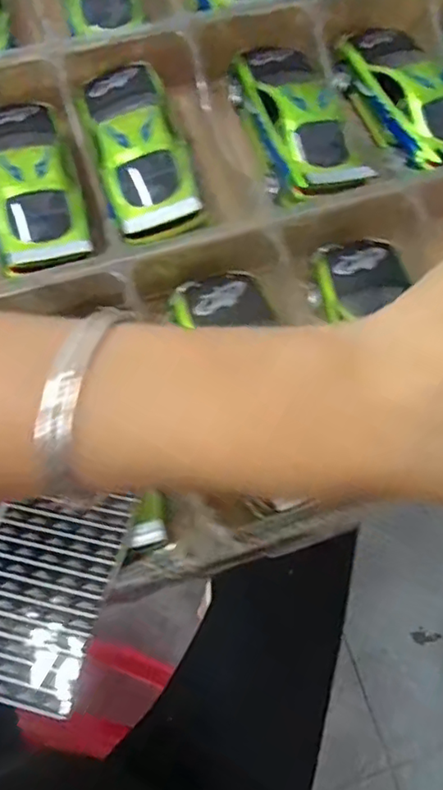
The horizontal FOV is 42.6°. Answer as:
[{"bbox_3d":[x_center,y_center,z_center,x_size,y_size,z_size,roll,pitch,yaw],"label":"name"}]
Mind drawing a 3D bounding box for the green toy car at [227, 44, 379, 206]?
[{"bbox_3d":[0.045,-0.164,0.343,0.053,0.033,0.123,-16,70,-7],"label":"green toy car"}]

